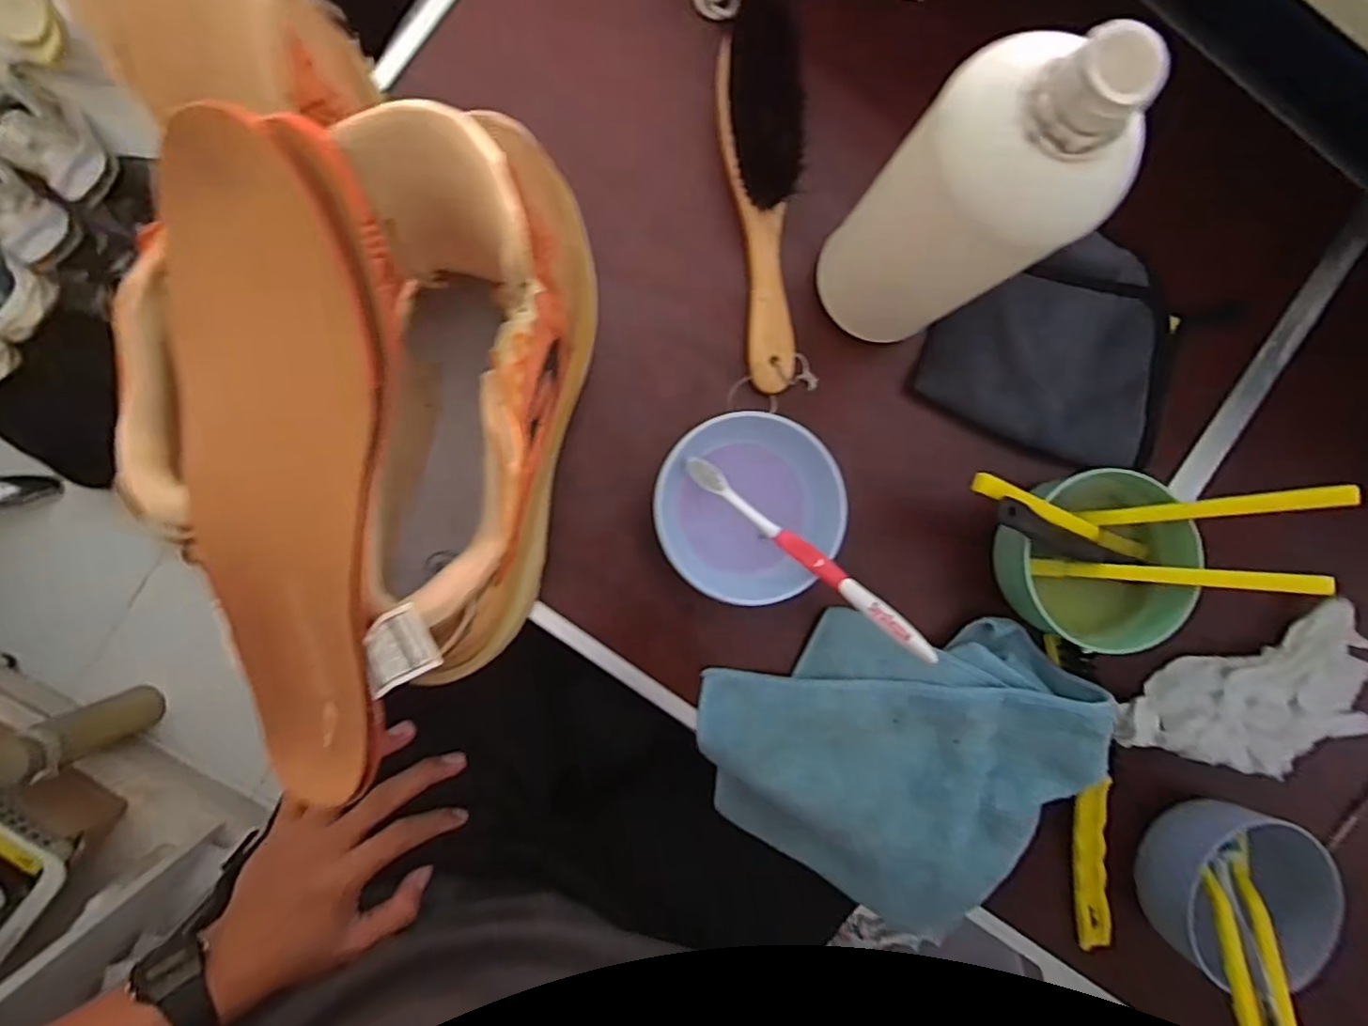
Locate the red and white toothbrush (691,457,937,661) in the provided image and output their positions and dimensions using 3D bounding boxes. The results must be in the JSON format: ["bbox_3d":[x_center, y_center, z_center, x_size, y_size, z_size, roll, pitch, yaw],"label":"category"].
[{"bbox_3d":[0.073,0.025,0.392,0.179,0.016,0.013,40,88,18],"label":"red and white toothbrush"}]

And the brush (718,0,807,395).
[{"bbox_3d":[0.054,-0.194,0.426,0.049,0.034,0.225,-5,92,-5],"label":"brush"}]

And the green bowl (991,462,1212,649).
[{"bbox_3d":[0.265,0.030,0.442,0.117,0.080,0.111,0,92,-5],"label":"green bowl"}]

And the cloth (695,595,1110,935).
[{"bbox_3d":[0.141,0.175,0.436,0.225,0.075,0.209,4,91,-5],"label":"cloth"}]

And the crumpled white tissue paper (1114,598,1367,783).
[{"bbox_3d":[0.391,0.143,0.459,0.185,0.028,0.096,-22,94,-4],"label":"crumpled white tissue paper"}]

